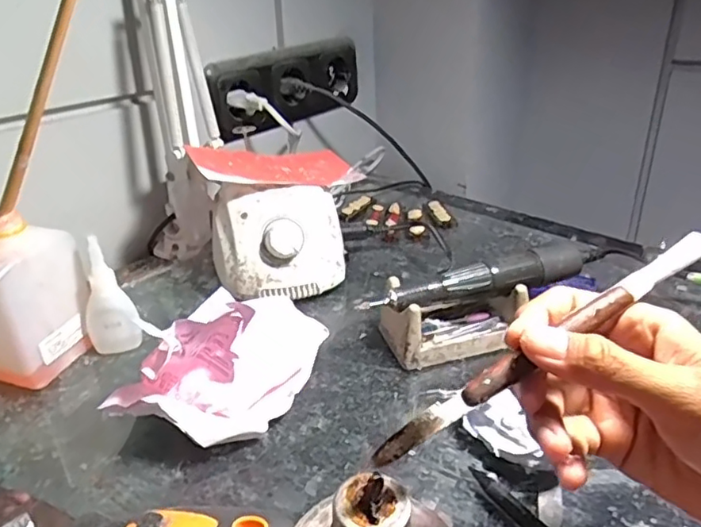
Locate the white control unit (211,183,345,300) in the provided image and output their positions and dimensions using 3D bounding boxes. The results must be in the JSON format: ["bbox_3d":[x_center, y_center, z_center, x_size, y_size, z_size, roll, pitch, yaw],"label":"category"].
[{"bbox_3d":[-0.058,-0.016,0.492,0.107,0.081,0.078,-6,29,-8],"label":"white control unit"}]

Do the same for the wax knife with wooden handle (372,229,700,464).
[{"bbox_3d":[0.081,0.029,0.232,0.169,0.008,0.010,-29,36,-16],"label":"wax knife with wooden handle"}]

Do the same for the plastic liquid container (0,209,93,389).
[{"bbox_3d":[-0.237,0.021,0.399,0.085,0.117,0.071,8,30,18],"label":"plastic liquid container"}]

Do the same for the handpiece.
[{"bbox_3d":[0.100,0.009,0.416,0.182,0.022,0.021,-10,29,-14],"label":"handpiece"}]

